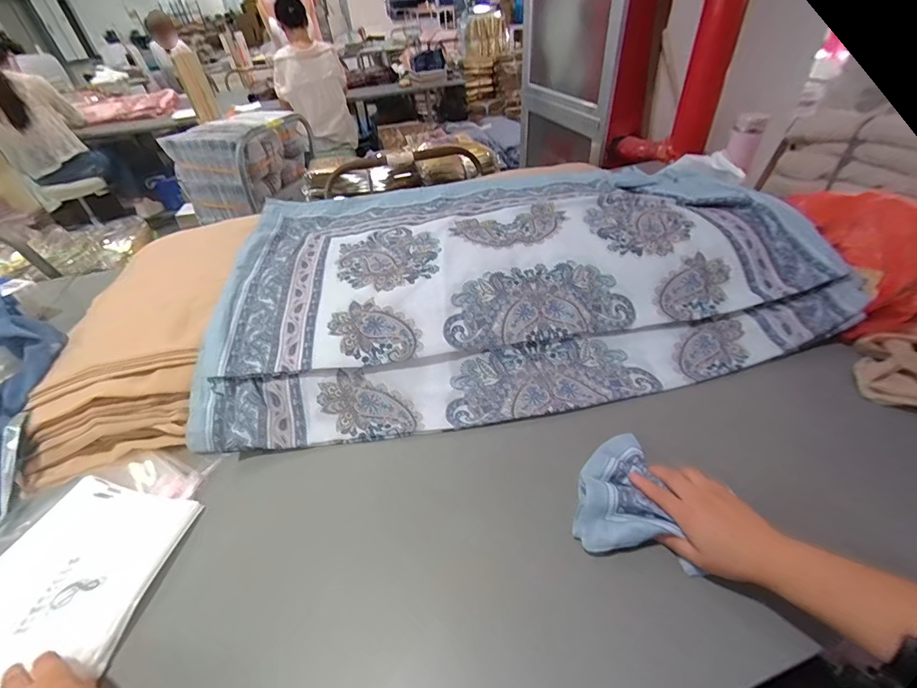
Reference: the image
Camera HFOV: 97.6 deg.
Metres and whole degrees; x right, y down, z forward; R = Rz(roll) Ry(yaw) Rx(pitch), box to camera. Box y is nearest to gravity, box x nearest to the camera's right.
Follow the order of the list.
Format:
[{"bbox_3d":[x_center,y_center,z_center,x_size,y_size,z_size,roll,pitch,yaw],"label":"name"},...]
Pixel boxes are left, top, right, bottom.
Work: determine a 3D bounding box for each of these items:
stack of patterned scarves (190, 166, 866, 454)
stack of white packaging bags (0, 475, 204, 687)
[{"bbox_3d":[0.095,-0.156,0.806,1.090,0.122,0.656,-11,42,-7],"label":"stack of patterned scarves"},{"bbox_3d":[-0.452,0.274,0.454,0.216,0.017,0.234,8,46,10],"label":"stack of white packaging bags"}]

